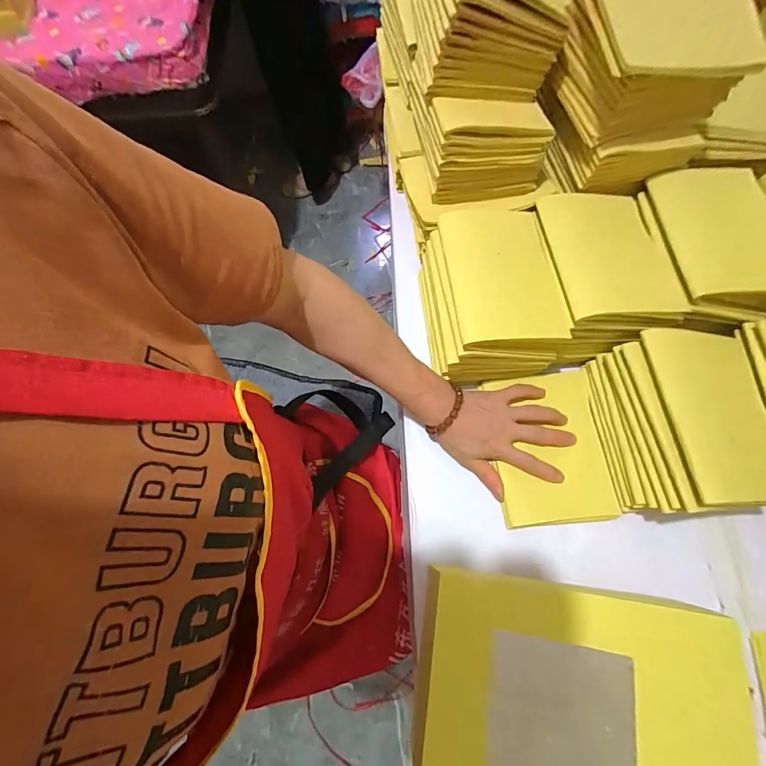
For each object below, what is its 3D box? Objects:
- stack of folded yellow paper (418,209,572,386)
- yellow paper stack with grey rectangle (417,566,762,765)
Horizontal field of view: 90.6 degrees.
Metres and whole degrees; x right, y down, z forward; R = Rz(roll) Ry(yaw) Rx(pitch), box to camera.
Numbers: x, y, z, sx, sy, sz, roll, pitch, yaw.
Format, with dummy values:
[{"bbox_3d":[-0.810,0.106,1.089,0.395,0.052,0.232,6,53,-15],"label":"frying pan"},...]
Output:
[{"bbox_3d":[0.111,-0.094,0.421,0.119,0.093,0.168,-8,72,0],"label":"stack of folded yellow paper"},{"bbox_3d":[0.145,0.242,0.283,0.225,0.025,0.160,6,72,4],"label":"yellow paper stack with grey rectangle"}]

